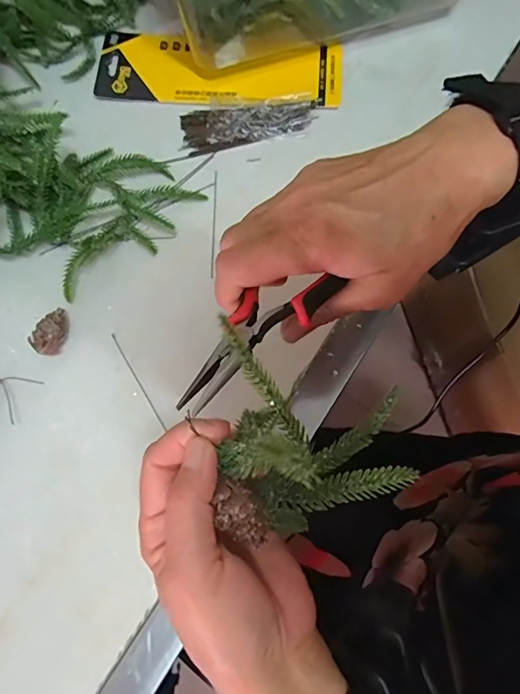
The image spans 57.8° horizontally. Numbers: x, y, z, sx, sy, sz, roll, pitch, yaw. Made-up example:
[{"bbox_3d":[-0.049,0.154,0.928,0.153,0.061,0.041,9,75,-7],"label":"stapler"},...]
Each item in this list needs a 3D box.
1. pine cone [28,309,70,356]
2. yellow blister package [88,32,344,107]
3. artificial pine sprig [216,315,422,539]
[{"bbox_3d":[-0.153,-0.010,0.350,0.021,0.021,0.035,27,75,8],"label":"pine cone"},{"bbox_3d":[-0.037,-0.255,0.427,0.218,0.014,0.076,6,73,2],"label":"yellow blister package"},{"bbox_3d":[0.027,0.047,0.228,0.088,0.087,0.084,3,73,1],"label":"artificial pine sprig"}]

